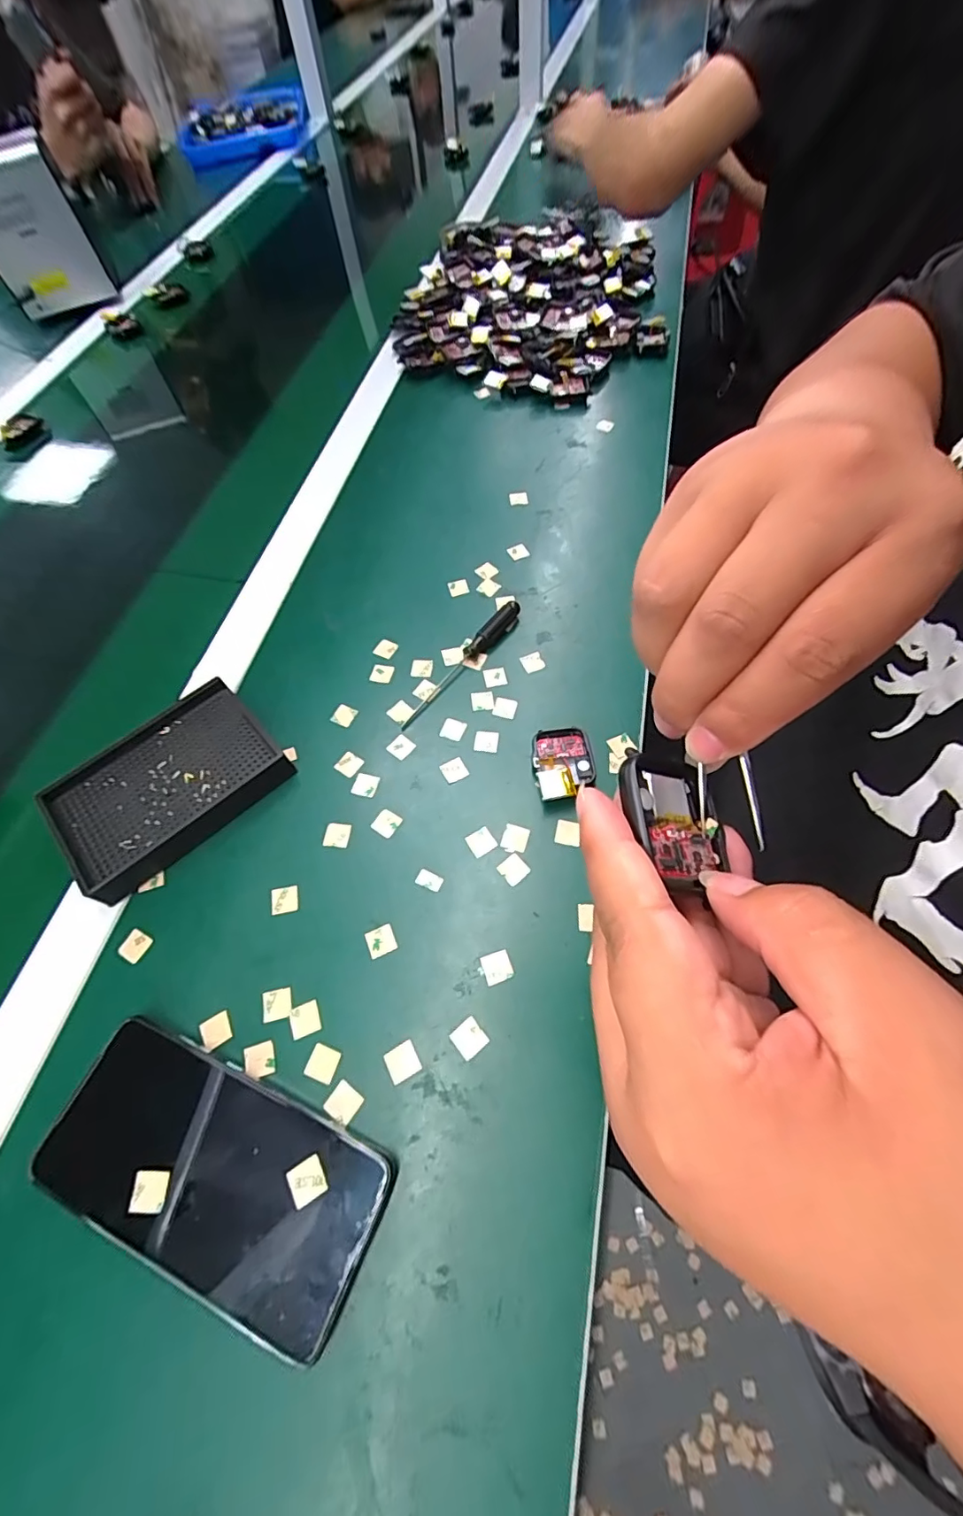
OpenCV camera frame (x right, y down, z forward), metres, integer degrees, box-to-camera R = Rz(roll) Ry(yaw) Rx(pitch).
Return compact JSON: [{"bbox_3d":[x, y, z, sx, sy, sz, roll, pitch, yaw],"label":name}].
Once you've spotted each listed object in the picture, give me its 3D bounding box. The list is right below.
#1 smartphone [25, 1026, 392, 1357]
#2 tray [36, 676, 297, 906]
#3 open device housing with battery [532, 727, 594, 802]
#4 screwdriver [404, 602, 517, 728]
[{"bbox_3d":[-0.128,0.197,0.254,0.160,0.016,0.076,19,64,13],"label":"smartphone"},{"bbox_3d":[-0.206,0.018,0.350,0.135,0.022,0.098,-38,66,-16],"label":"tray"},{"bbox_3d":[0.053,0.004,0.346,0.038,0.015,0.053,-3,61,2],"label":"open device housing with battery"},{"bbox_3d":[-0.015,-0.072,0.392,0.013,0.013,0.130,36,69,20],"label":"screwdriver"}]

